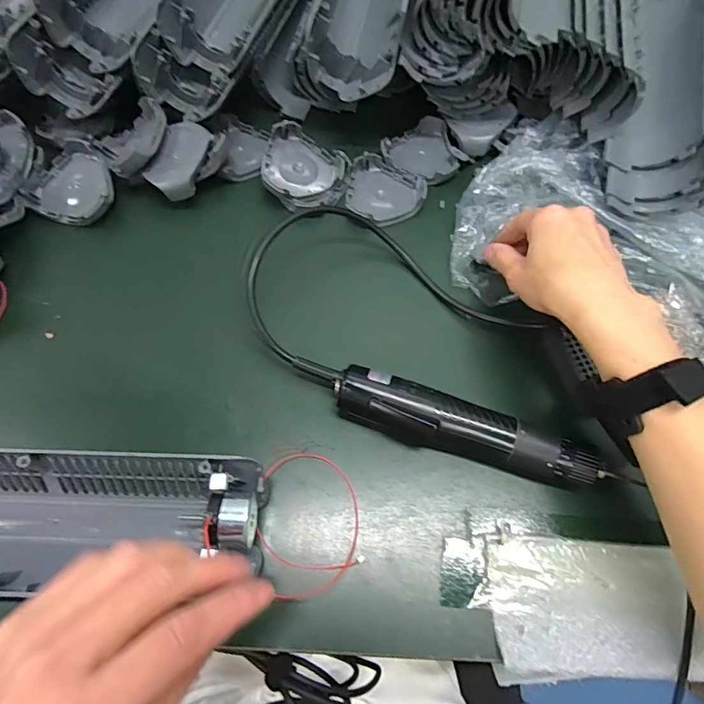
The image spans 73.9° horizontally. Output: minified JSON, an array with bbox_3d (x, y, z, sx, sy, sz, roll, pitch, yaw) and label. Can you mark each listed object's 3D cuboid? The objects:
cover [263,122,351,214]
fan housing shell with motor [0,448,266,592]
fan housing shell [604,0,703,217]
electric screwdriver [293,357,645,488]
[{"bbox_3d":[-0.050,-0.178,0.463,0.082,0.032,0.080,22,66,9],"label":"cover"},{"bbox_3d":[-0.208,0.116,0.318,0.288,0.068,0.092,2,64,-1],"label":"fan housing shell with motor"},{"bbox_3d":[0.297,-0.256,0.446,0.087,0.071,0.253,14,66,6],"label":"fan housing shell"},{"bbox_3d":[0.074,0.056,0.355,0.242,0.033,0.041,20,65,8],"label":"electric screwdriver"}]

